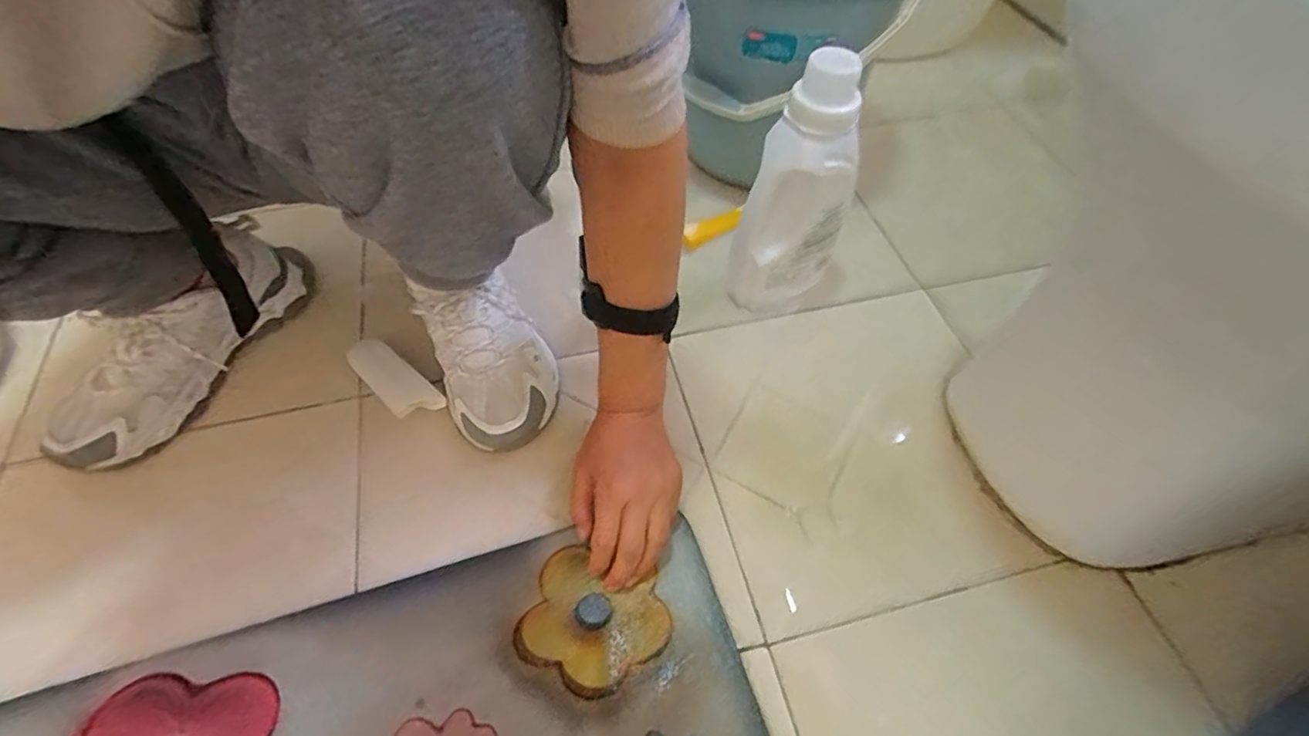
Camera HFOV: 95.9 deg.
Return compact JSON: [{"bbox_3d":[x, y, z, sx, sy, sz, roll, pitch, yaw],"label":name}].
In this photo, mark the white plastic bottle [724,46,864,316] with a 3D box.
[{"bbox_3d":[0.130,-0.150,0.537,0.097,0.241,0.061,-24,60,-19],"label":"white plastic bottle"}]

